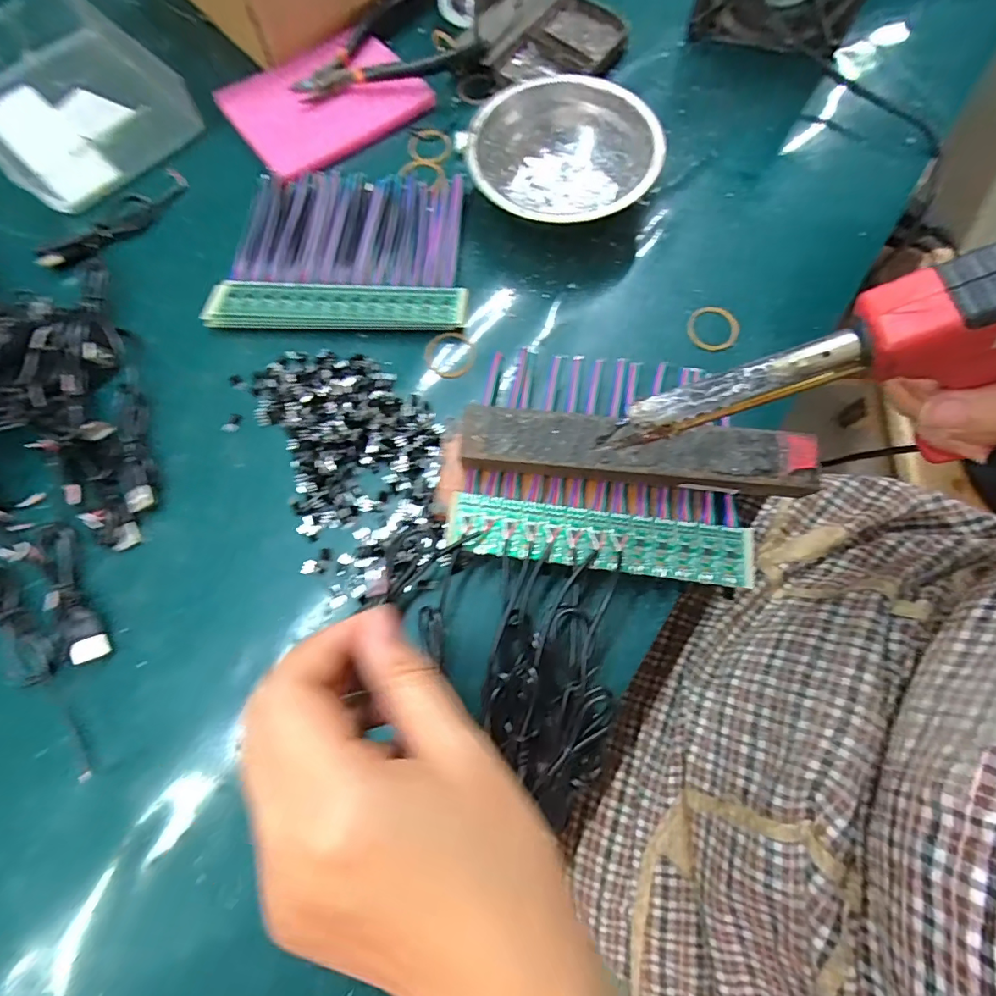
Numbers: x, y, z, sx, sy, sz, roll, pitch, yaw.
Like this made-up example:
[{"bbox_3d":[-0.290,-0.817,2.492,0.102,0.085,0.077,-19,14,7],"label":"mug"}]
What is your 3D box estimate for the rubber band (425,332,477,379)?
[{"bbox_3d":[-0.031,-0.094,0.321,0.033,0.004,0.033,0,73,1],"label":"rubber band"}]

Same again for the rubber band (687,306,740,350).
[{"bbox_3d":[0.143,-0.113,0.322,0.033,0.004,0.033,10,73,4],"label":"rubber band"}]

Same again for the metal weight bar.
[{"bbox_3d":[0.075,-0.024,0.269,0.185,0.022,0.034,6,73,3],"label":"metal weight bar"}]

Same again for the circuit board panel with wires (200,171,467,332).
[{"bbox_3d":[-0.107,-0.177,0.342,0.163,0.012,0.136,-1,73,1],"label":"circuit board panel with wires"}]

